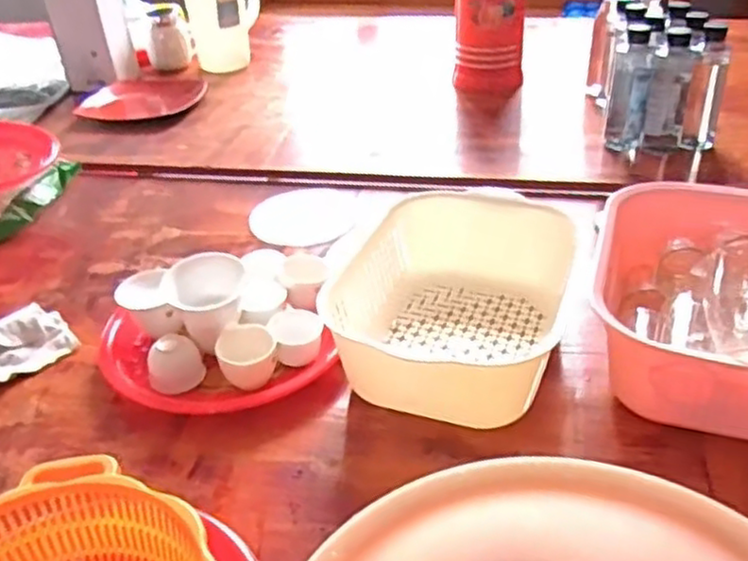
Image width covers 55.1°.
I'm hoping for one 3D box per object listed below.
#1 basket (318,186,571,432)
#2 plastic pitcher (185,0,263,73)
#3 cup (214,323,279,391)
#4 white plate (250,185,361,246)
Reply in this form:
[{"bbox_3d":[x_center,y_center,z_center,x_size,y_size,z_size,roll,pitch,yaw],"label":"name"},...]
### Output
[{"bbox_3d":[0.086,0.015,0.747,0.198,0.092,0.282,8,36,18],"label":"basket"},{"bbox_3d":[-0.311,-0.560,1.473,0.124,0.232,0.115,10,37,19],"label":"plastic pitcher"},{"bbox_3d":[-0.122,0.078,0.705,0.057,0.048,0.060,-3,34,2],"label":"cup"},{"bbox_3d":[-0.094,-0.093,0.994,0.141,0.016,0.149,-3,34,2],"label":"white plate"}]

